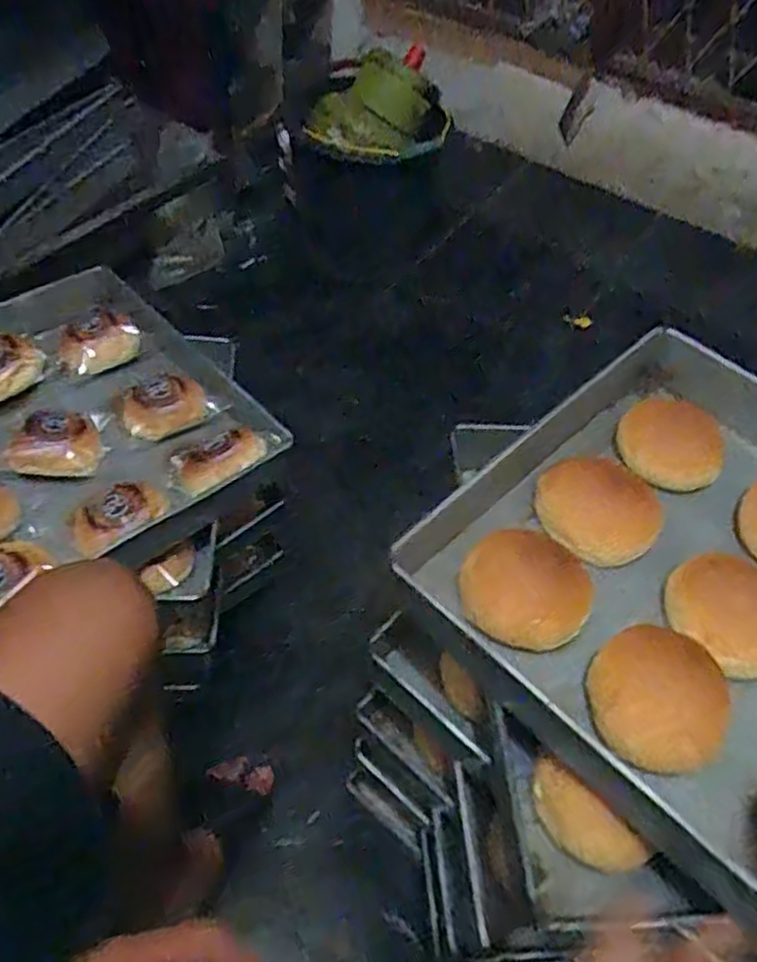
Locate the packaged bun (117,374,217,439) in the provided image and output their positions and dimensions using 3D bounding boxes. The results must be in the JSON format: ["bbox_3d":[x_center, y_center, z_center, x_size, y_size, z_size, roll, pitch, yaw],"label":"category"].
[{"bbox_3d":[-0.256,-0.094,0.847,0.103,0.037,0.069,-18,56,-20],"label":"packaged bun"}]

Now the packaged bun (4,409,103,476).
[{"bbox_3d":[-0.361,-0.043,0.796,0.097,0.038,0.073,8,51,0],"label":"packaged bun"}]

